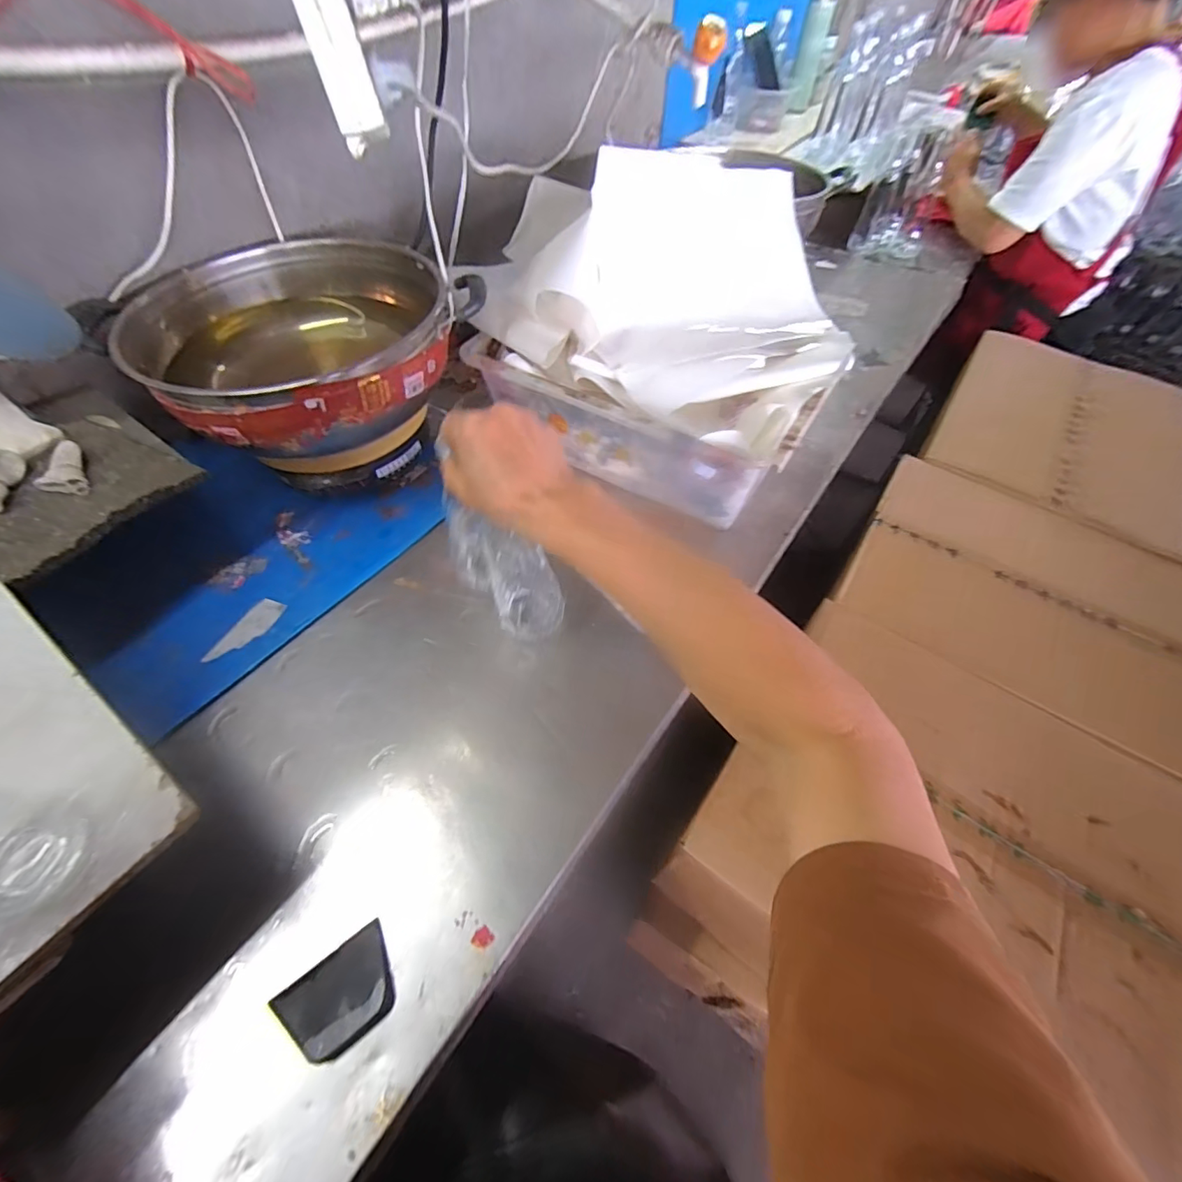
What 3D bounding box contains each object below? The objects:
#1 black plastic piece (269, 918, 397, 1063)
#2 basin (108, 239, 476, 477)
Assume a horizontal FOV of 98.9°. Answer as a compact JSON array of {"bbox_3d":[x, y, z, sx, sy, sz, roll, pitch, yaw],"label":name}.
[{"bbox_3d":[-0.175,0.286,0.356,0.073,0.022,0.057,-31,64,-23],"label":"black plastic piece"},{"bbox_3d":[-0.340,-0.283,0.608,0.334,0.148,0.316,2,56,-3],"label":"basin"}]

